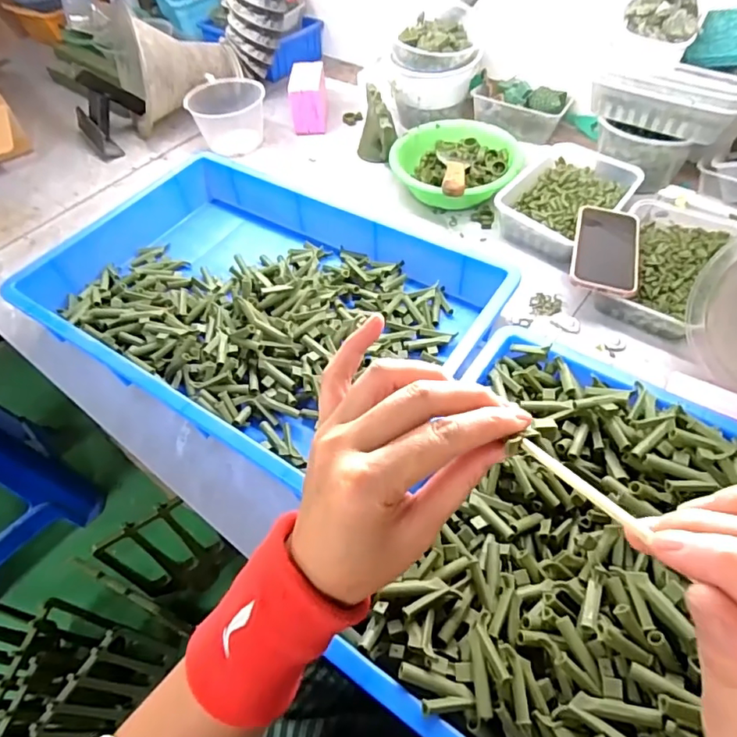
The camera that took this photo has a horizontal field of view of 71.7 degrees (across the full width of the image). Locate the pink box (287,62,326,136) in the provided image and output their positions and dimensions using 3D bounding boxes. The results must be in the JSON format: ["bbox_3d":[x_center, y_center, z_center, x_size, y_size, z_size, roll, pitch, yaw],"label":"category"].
[{"bbox_3d":[-0.113,-0.514,0.969,0.066,0.087,0.102,-4,53,2],"label":"pink box"}]

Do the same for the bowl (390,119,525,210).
[{"bbox_3d":[0.139,-0.336,0.822,0.190,0.068,0.192,-2,53,3],"label":"bowl"}]

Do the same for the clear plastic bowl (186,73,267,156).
[{"bbox_3d":[-0.267,-0.485,0.965,0.134,0.092,0.138,-2,53,3],"label":"clear plastic bowl"}]

